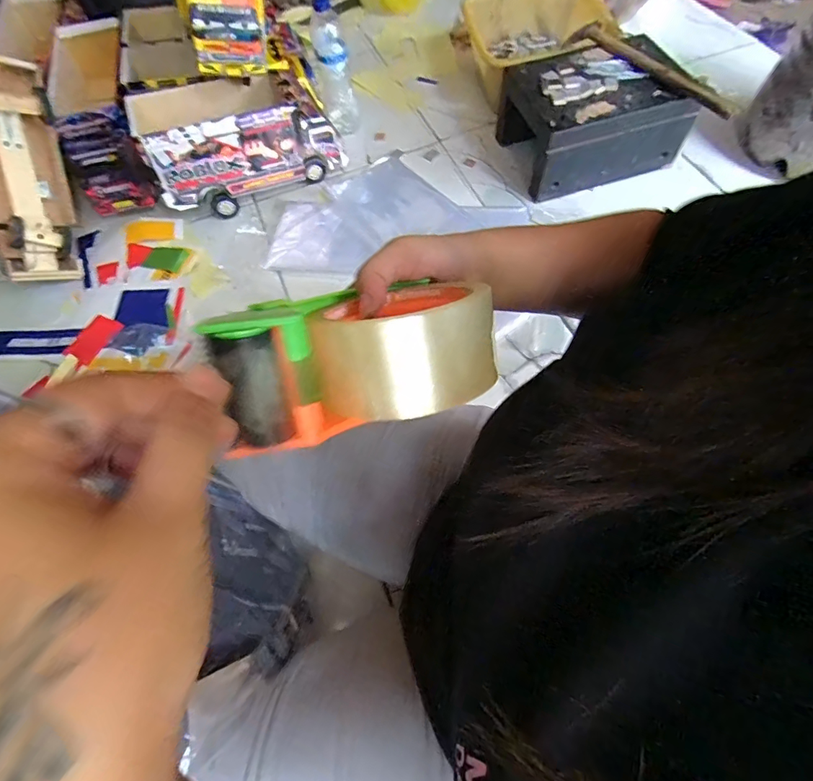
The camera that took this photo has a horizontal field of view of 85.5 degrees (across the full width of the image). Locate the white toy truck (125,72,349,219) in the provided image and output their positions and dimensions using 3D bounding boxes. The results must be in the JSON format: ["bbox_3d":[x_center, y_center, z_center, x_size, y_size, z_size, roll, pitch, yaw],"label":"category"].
[{"bbox_3d":[-0.291,-0.449,0.804,0.321,0.170,0.142,-19,64,-5],"label":"white toy truck"}]

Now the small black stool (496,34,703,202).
[{"bbox_3d":[0.341,-0.509,0.820,0.281,0.142,0.209,-18,64,-5],"label":"small black stool"}]

